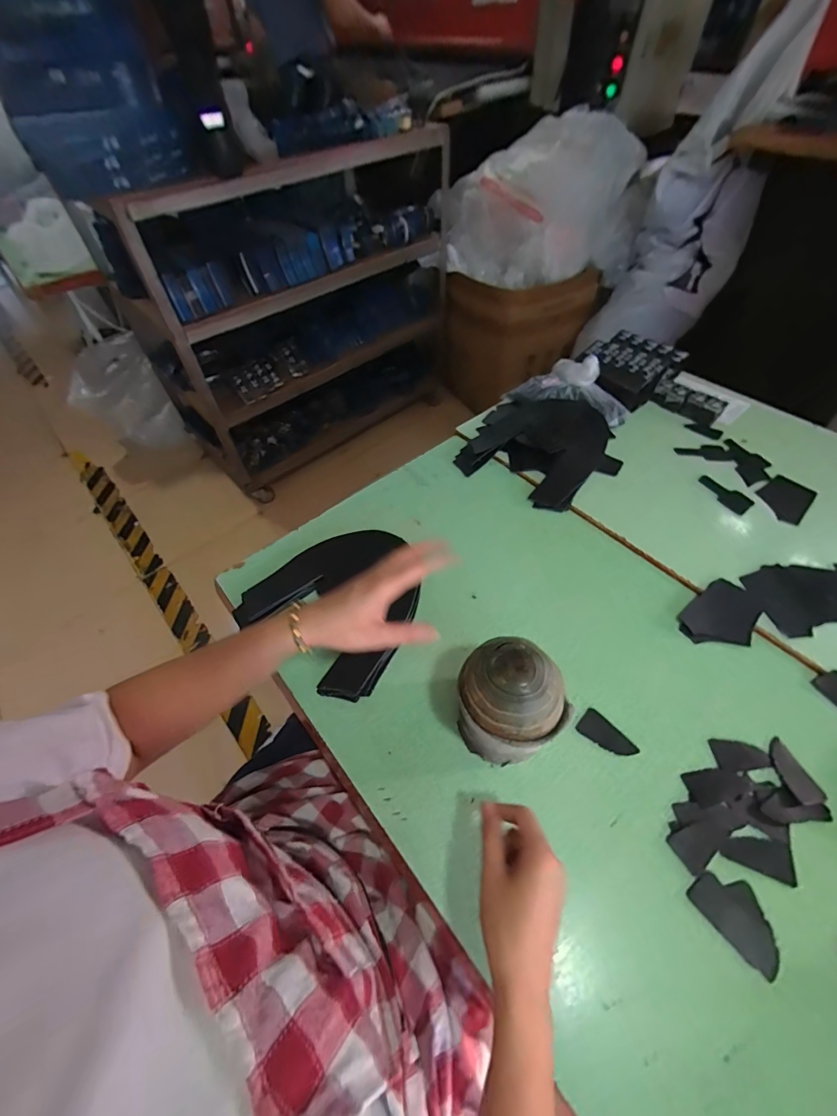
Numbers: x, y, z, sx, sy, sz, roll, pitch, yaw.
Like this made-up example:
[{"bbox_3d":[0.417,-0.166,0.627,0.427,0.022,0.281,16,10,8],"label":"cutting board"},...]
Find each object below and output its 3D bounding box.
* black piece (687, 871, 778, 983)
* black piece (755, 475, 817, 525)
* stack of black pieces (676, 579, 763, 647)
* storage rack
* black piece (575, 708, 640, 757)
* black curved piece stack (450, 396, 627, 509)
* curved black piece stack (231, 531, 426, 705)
[{"bbox_3d":[0.303,0.337,0.385,0.052,0.004,0.076,-34,60,-21],"label":"black piece"},{"bbox_3d":[0.619,-0.102,0.690,0.107,0.004,0.073,-40,62,-24],"label":"black piece"},{"bbox_3d":[0.418,0.082,0.562,0.109,0.016,0.077,-32,59,-20],"label":"stack of black pieces"},{"bbox_3d":[-0.390,-0.975,1.638,1.235,0.952,0.480,-39,62,-24],"label":"storage rack"},{"bbox_3d":[0.225,0.215,0.488,0.034,0.004,0.065,-39,62,-23],"label":"black piece"},{"bbox_3d":[0.232,-0.214,0.767,0.271,0.050,0.252,32,61,22],"label":"black curved piece stack"},{"bbox_3d":[-0.109,0.056,0.606,0.238,0.021,0.241,30,60,21],"label":"curved black piece stack"}]

